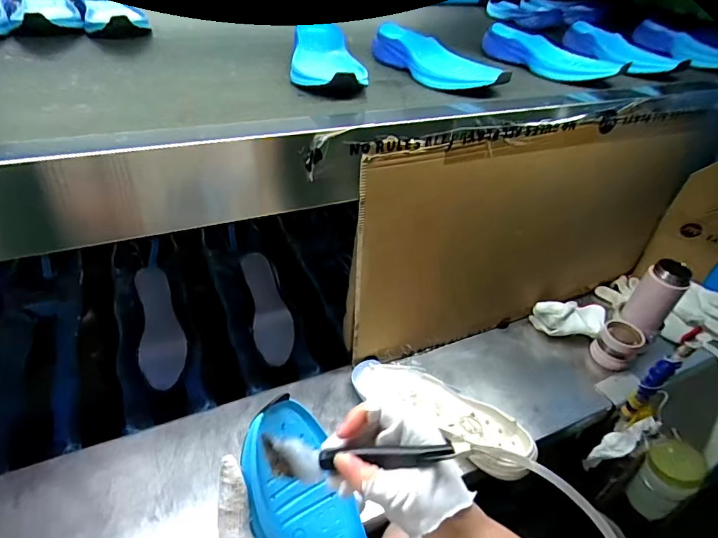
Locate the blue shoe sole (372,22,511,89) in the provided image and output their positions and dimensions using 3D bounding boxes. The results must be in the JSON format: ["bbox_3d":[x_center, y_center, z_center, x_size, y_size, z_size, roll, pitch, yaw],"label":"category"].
[{"bbox_3d":[0.111,-0.309,0.661,0.081,0.043,0.243,-19,46,-28],"label":"blue shoe sole"}]

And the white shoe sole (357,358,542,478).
[{"bbox_3d":[0.120,0.215,0.678,0.286,0.044,0.096,25,43,22],"label":"white shoe sole"}]

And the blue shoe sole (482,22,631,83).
[{"bbox_3d":[0.320,-0.359,0.741,0.091,0.039,0.229,-23,47,-31],"label":"blue shoe sole"}]

